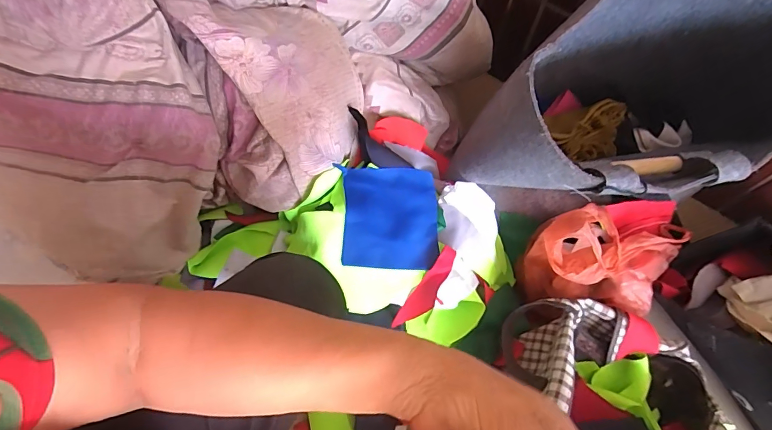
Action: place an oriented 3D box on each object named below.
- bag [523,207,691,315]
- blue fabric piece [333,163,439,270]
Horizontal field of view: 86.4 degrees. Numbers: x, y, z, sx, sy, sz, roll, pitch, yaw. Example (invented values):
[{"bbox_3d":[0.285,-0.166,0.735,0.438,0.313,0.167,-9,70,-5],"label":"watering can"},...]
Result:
[{"bbox_3d":[0.361,0.074,0.677,0.248,0.156,0.150,2,62,-2],"label":"bag"},{"bbox_3d":[0.008,0.003,0.634,0.150,0.015,0.158,1,73,-14],"label":"blue fabric piece"}]

